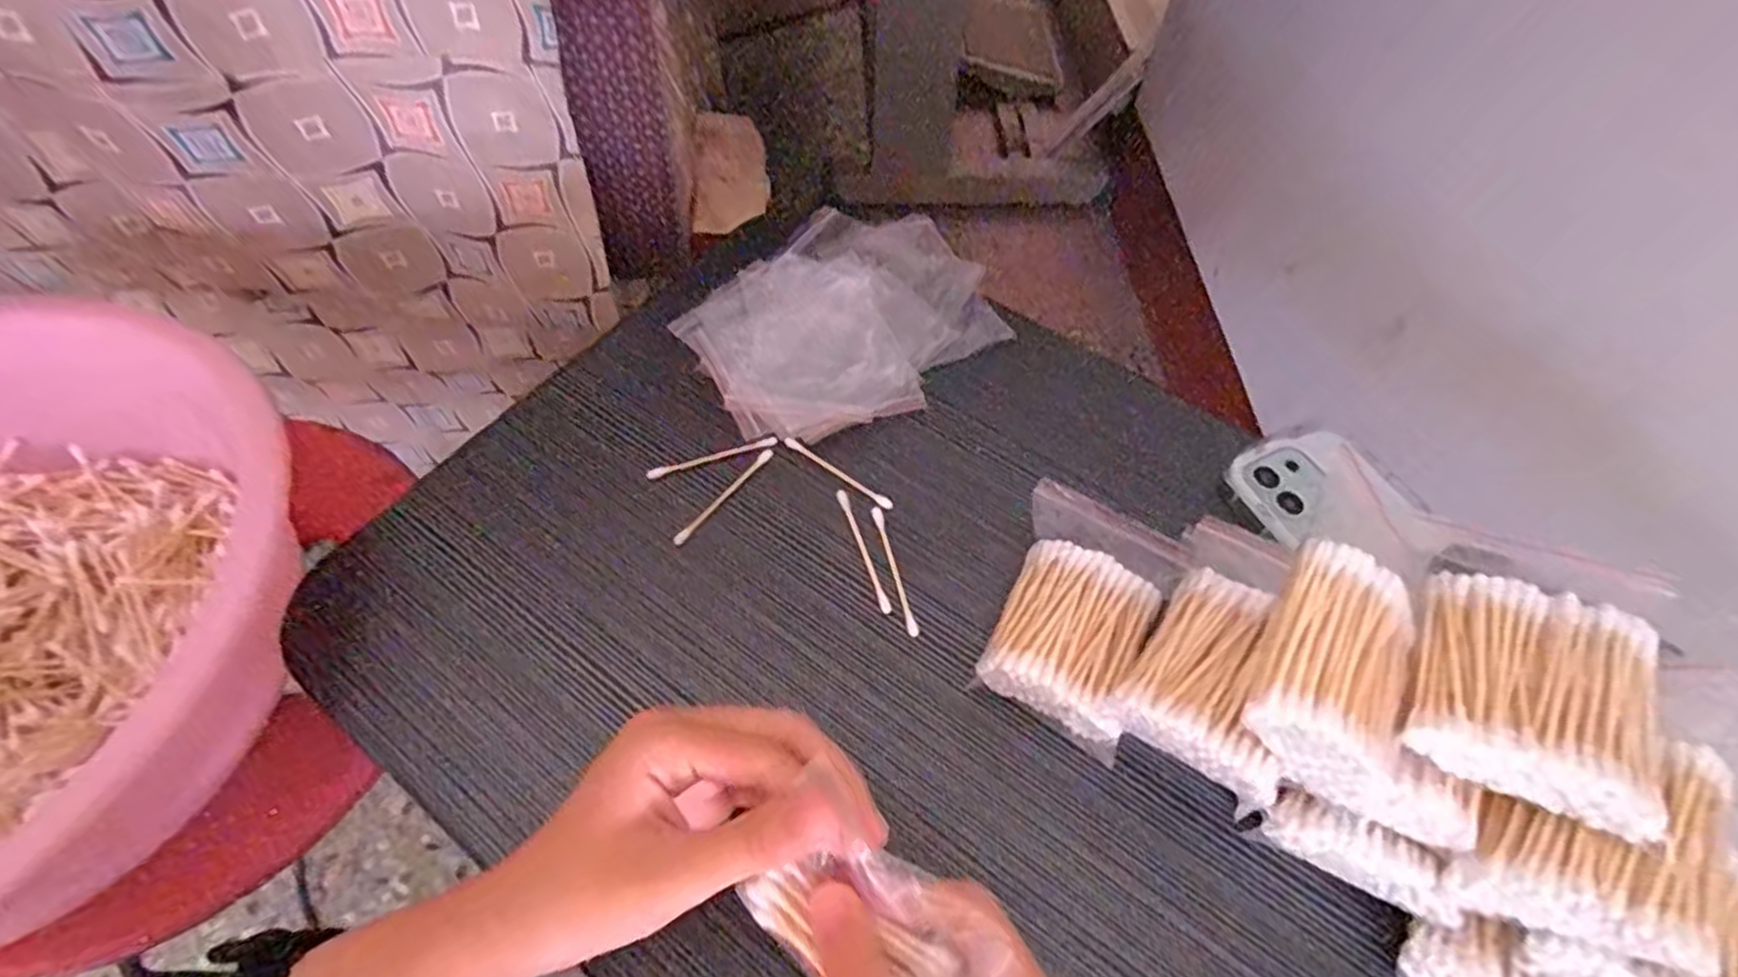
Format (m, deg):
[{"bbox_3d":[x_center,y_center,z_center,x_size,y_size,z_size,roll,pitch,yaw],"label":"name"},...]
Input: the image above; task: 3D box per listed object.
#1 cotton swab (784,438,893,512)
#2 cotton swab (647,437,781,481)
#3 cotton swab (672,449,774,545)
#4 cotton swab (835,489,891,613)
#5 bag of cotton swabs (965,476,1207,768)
[{"bbox_3d":[-0.016,-0.008,0.399,0.067,0.006,0.008,32,66,17],"label":"cotton swab"},{"bbox_3d":[-0.083,-0.016,0.402,0.069,0.004,0.006,-15,61,-8],"label":"cotton swab"},{"bbox_3d":[-0.075,0.004,0.392,0.006,0.004,0.070,36,67,19],"label":"cotton swab"},{"bbox_3d":[-0.003,0.030,0.375,0.006,0.004,0.071,-17,62,-9],"label":"cotton swab"},{"bbox_3d":[0.095,0.053,0.344,0.077,0.031,0.111,27,64,15],"label":"bag of cotton swabs"}]

